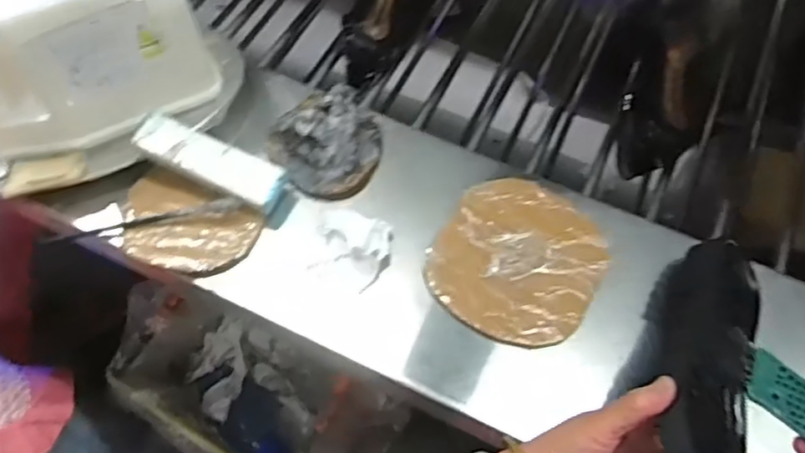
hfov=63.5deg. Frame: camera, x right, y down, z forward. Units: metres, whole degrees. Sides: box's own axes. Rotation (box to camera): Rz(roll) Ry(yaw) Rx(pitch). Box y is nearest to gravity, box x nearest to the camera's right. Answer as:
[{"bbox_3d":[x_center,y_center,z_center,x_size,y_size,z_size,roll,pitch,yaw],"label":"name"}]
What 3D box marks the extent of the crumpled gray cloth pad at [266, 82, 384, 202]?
[{"bbox_3d":[-0.072,-0.087,0.610,0.104,0.057,0.115,7,61,3],"label":"crumpled gray cloth pad"}]

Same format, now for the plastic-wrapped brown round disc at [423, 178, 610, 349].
[{"bbox_3d":[0.103,0.027,0.570,0.138,0.020,0.149,1,61,-1],"label":"plastic-wrapped brown round disc"}]

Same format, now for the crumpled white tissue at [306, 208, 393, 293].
[{"bbox_3d":[-0.044,0.019,0.563,0.062,0.031,0.055,14,62,7],"label":"crumpled white tissue"}]

